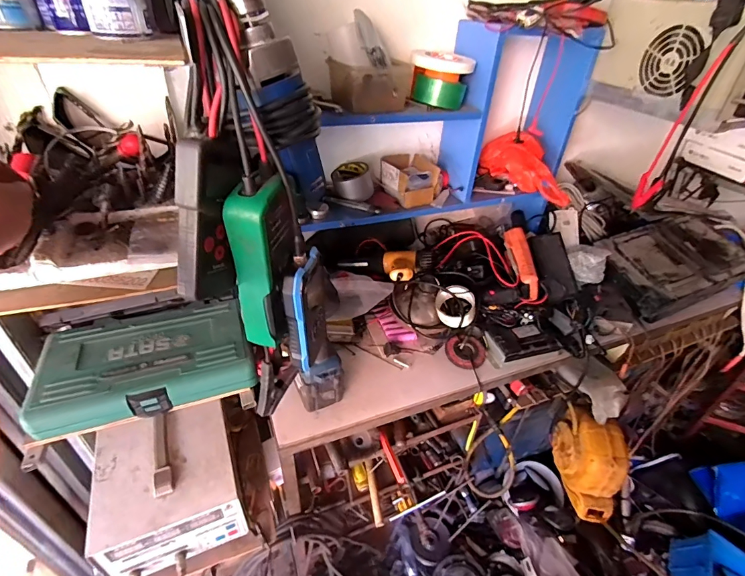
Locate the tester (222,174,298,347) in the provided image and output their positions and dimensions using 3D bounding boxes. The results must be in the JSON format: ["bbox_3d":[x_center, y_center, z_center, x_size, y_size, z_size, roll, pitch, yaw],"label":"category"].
[{"bbox_3d":[-0.112,-0.022,0.415,0.046,0.175,0.060,9,37,7],"label":"tester"}]

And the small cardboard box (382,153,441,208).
[{"bbox_3d":[0.093,-0.267,0.963,0.121,0.072,0.141,-13,40,-21],"label":"small cardboard box"}]

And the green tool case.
[{"bbox_3d":[-0.333,0.106,0.590,0.279,0.049,0.183,-13,40,-21],"label":"green tool case"}]

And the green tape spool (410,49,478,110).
[{"bbox_3d":[0.149,-0.454,0.850,0.124,0.091,0.148,9,37,7],"label":"green tape spool"}]

